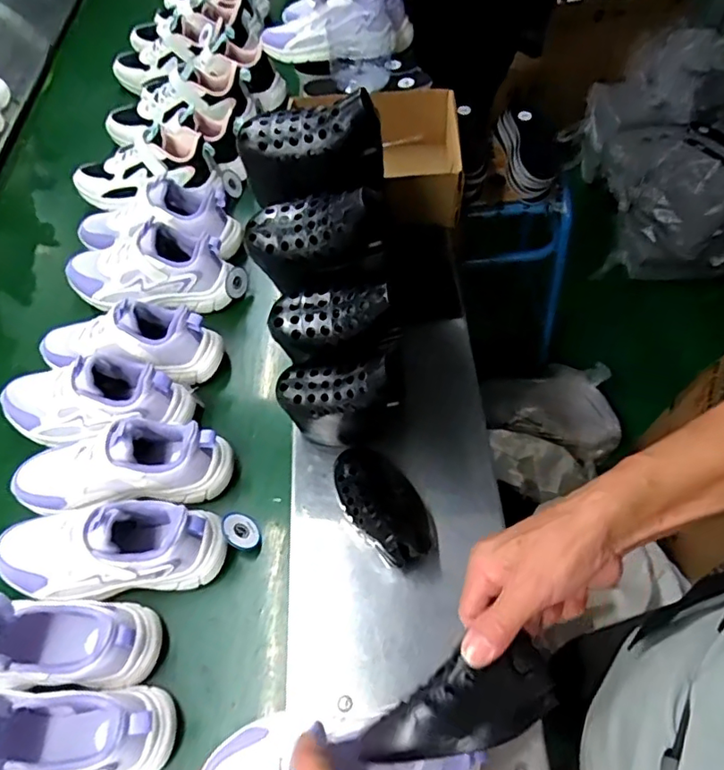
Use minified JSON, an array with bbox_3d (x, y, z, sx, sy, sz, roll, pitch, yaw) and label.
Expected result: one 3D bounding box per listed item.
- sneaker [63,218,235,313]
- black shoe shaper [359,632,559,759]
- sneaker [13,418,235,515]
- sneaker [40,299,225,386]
[{"bbox_3d":[-0.315,-0.175,0.794,0.250,0.103,0.093,2,59,4],"label":"sneaker"},{"bbox_3d":[0.063,0.213,0.365,0.126,0.046,0.051,-18,60,-7],"label":"black shoe shaper"},{"bbox_3d":[-0.279,0.086,0.633,0.241,0.093,0.088,-3,59,1],"label":"sneaker"},{"bbox_3d":[-0.315,-0.063,0.730,0.241,0.097,0.089,6,60,6],"label":"sneaker"}]

